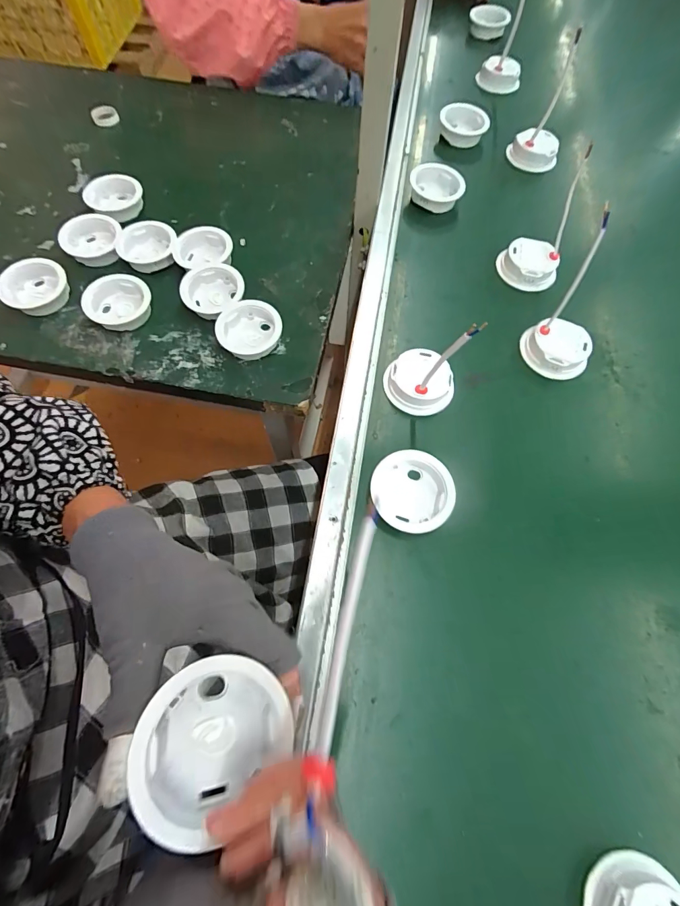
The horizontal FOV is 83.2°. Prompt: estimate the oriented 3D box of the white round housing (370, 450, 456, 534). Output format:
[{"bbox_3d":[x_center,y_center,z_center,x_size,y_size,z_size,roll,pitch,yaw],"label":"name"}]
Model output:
[{"bbox_3d":[0.065,0.035,0.346,0.070,0.021,0.071,-4,65,-2],"label":"white round housing"}]

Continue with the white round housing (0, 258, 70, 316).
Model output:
[{"bbox_3d":[-0.364,-0.196,0.457,0.072,0.027,0.072,-34,70,-15],"label":"white round housing"}]

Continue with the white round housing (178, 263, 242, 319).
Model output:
[{"bbox_3d":[-0.153,-0.194,0.464,0.070,0.024,0.067,0,65,0],"label":"white round housing"}]

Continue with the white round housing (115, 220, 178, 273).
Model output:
[{"bbox_3d":[-0.250,-0.266,0.494,0.074,0.021,0.074,0,65,0],"label":"white round housing"}]

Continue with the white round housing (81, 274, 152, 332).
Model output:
[{"bbox_3d":[-0.263,-0.179,0.456,0.072,0.030,0.072,0,65,0],"label":"white round housing"}]

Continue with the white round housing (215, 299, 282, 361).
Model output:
[{"bbox_3d":[-0.105,-0.141,0.443,0.074,0.027,0.066,-8,65,-4],"label":"white round housing"}]

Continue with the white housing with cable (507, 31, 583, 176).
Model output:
[{"bbox_3d":[0.294,-0.478,0.540,0.074,0.129,0.061,22,66,9],"label":"white housing with cable"}]

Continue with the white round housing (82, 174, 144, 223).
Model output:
[{"bbox_3d":[-0.303,-0.341,0.523,0.071,0.031,0.079,-28,68,-13],"label":"white round housing"}]

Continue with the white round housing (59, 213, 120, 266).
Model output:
[{"bbox_3d":[-0.318,-0.273,0.493,0.064,0.025,0.071,-7,65,-4],"label":"white round housing"}]

